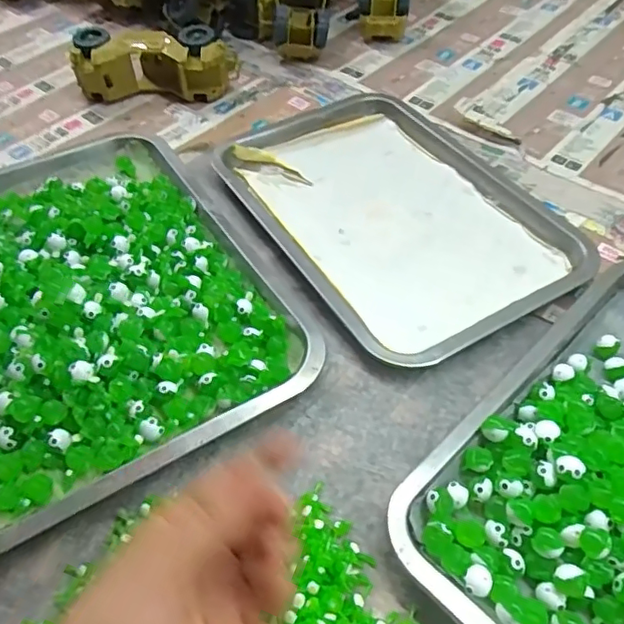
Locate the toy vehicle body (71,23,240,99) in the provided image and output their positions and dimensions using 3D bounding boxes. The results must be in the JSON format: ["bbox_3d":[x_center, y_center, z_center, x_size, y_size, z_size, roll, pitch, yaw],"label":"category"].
[{"bbox_3d":[-0.167,-0.268,0.633,0.167,0.060,0.064,-1,49,0],"label":"toy vehicle body"}]

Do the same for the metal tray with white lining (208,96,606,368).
[{"bbox_3d":[0.066,-0.095,0.514,0.216,0.024,0.317,-25,53,-19],"label":"metal tray with white lining"}]

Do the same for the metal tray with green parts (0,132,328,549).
[{"bbox_3d":[-0.188,-0.032,0.448,0.266,0.033,0.371,-26,54,-20],"label":"metal tray with green parts"}]

